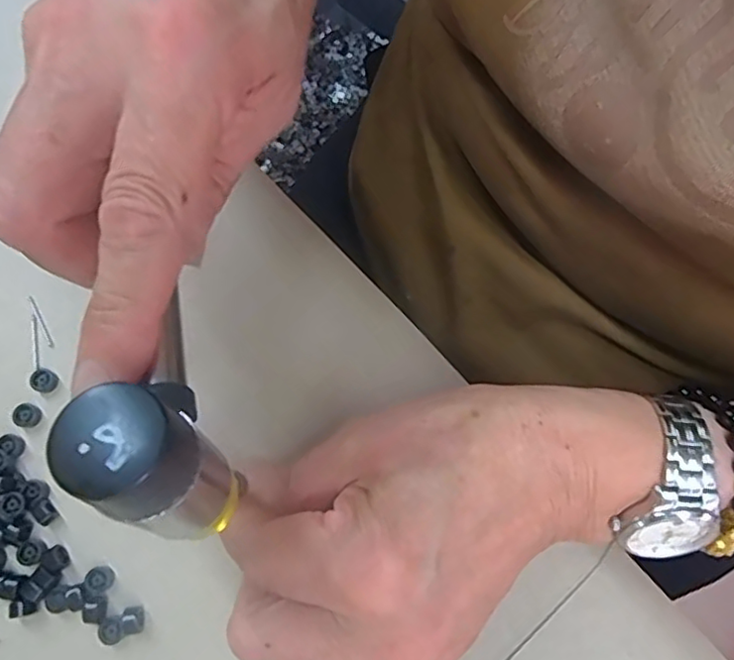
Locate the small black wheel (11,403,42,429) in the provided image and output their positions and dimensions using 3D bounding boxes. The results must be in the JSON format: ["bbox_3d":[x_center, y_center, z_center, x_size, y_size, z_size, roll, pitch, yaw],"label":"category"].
[{"bbox_3d":[-0.133,0.033,0.233,0.009,0.004,0.009,0,73,1],"label":"small black wheel"}]

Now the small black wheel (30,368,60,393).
[{"bbox_3d":[-0.128,0.020,0.239,0.009,0.005,0.009,0,73,1],"label":"small black wheel"}]

